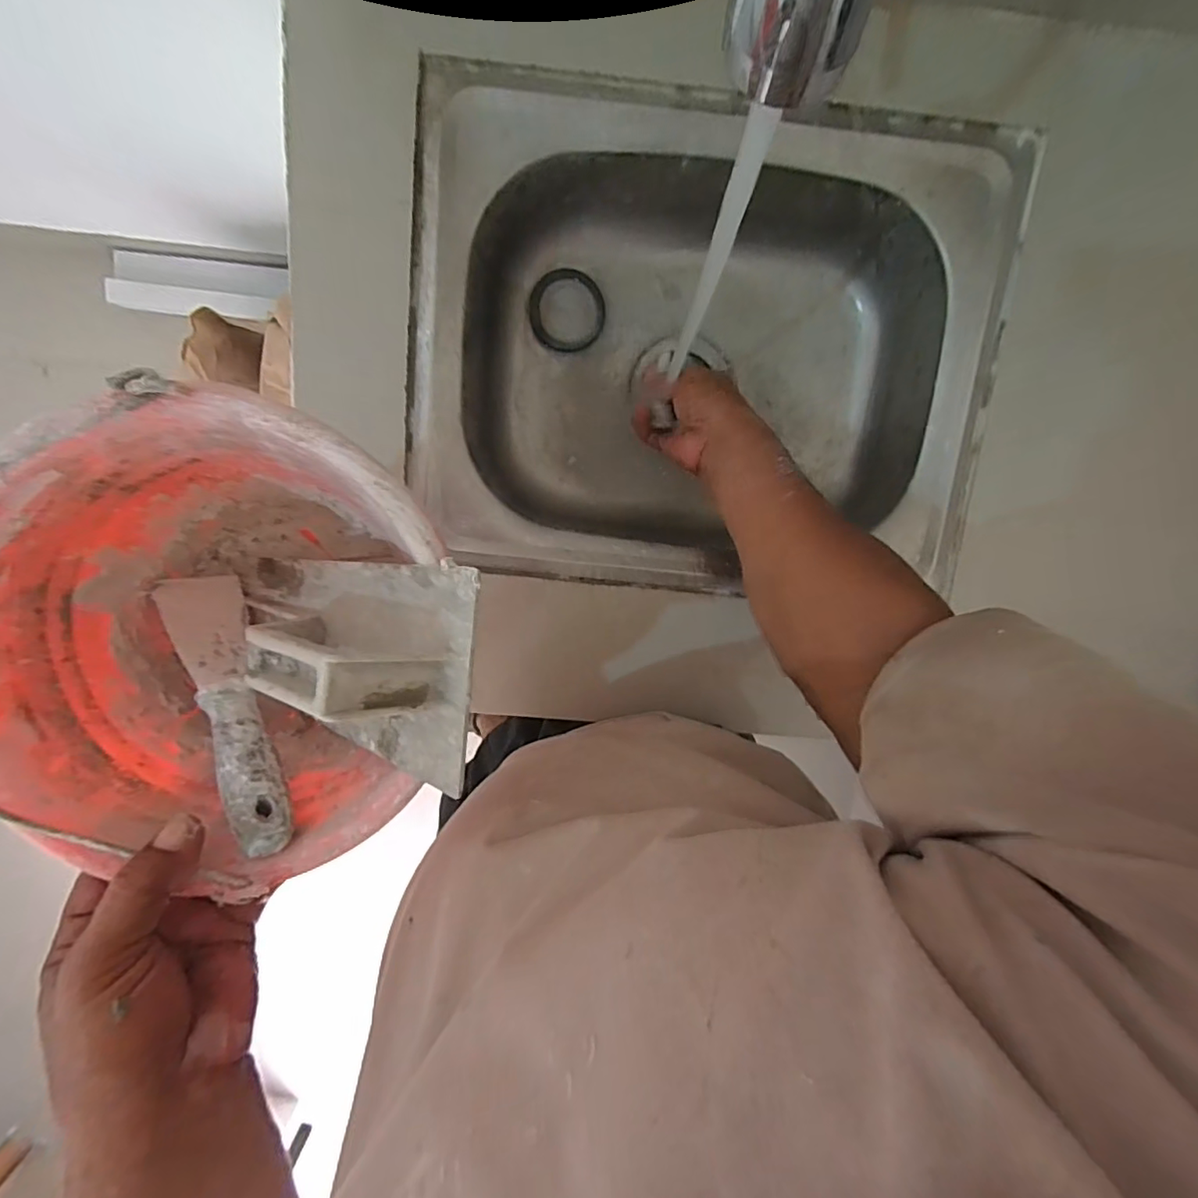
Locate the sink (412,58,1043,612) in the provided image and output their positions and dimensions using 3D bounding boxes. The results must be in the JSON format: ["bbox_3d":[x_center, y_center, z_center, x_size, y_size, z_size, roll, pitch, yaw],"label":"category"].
[{"bbox_3d":[0.086,-0.213,0.539,0.490,0.146,0.391,5,99,-3],"label":"sink"}]

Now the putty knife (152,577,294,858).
[{"bbox_3d":[-0.219,0.056,0.332,0.024,0.037,0.195,-39,61,4],"label":"putty knife"}]

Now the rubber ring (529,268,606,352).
[{"bbox_3d":[-0.032,-0.296,0.575,0.076,0.004,0.075,-5,112,-4],"label":"rubber ring"}]

